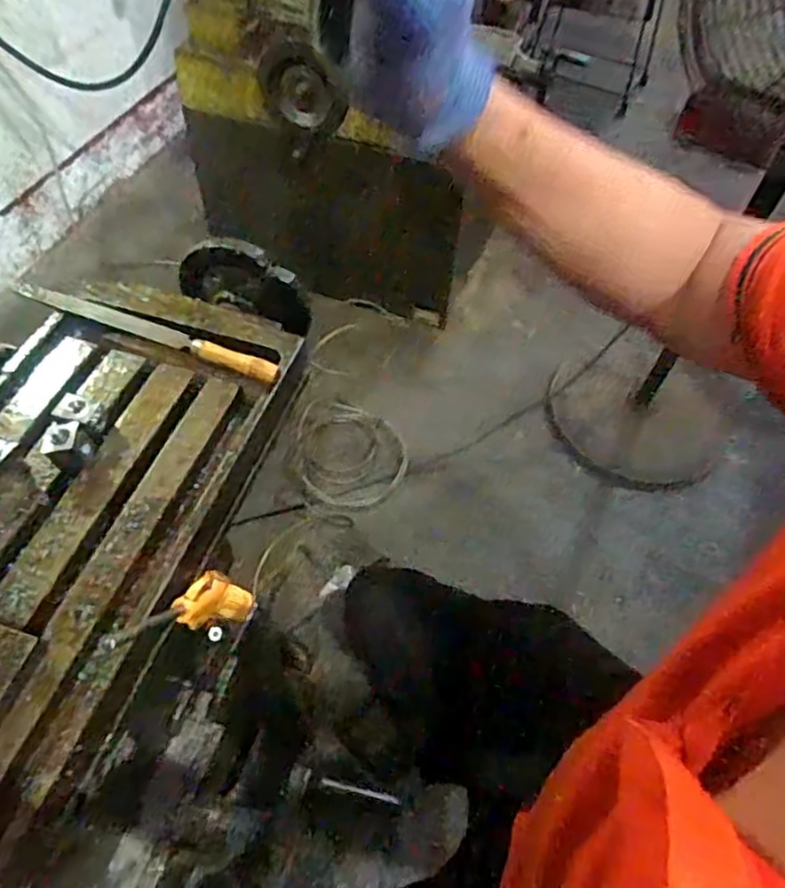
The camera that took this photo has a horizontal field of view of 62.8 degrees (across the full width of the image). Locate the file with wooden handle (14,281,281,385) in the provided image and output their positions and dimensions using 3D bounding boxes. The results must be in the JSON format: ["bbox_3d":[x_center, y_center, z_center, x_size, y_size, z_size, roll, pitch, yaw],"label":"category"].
[{"bbox_3d":[-0.231,-0.109,0.602,0.280,0.022,0.022,20,56,11],"label":"file with wooden handle"}]

